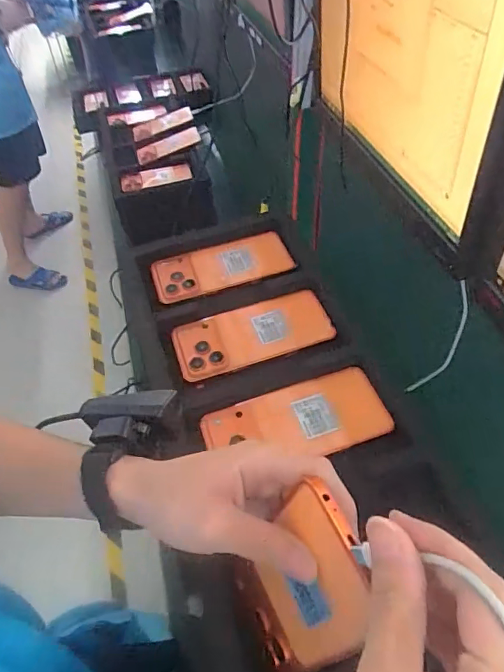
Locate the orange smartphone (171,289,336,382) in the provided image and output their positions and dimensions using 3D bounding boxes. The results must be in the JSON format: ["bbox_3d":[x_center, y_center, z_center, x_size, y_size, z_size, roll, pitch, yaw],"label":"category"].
[{"bbox_3d":[0.001,-0.003,0.502,0.162,0.008,0.073,-16,51,-11],"label":"orange smartphone"}]

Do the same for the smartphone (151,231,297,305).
[{"bbox_3d":[-0.036,-0.085,0.572,0.163,0.015,0.075,-13,50,-8],"label":"smartphone"}]

